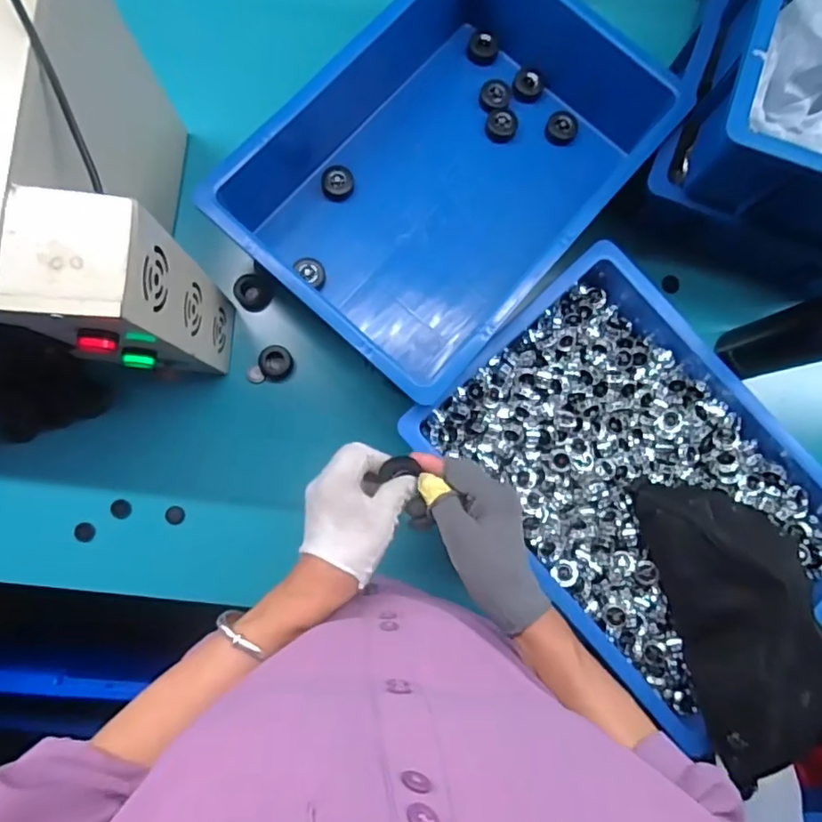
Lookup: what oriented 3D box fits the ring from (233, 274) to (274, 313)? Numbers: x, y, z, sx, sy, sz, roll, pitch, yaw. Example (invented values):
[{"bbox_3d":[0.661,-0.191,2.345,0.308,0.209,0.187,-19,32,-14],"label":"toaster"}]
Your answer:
[{"bbox_3d":[-0.188,-0.141,0.652,0.043,0.014,0.041,0,85,-3],"label":"ring"}]

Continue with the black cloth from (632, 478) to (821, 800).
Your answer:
[{"bbox_3d":[0.347,0.195,0.540,0.154,0.113,0.260,-11,85,-4],"label":"black cloth"}]

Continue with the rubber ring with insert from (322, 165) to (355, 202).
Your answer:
[{"bbox_3d":[-0.087,-0.276,0.656,0.038,0.014,0.044,5,84,-3],"label":"rubber ring with insert"}]

